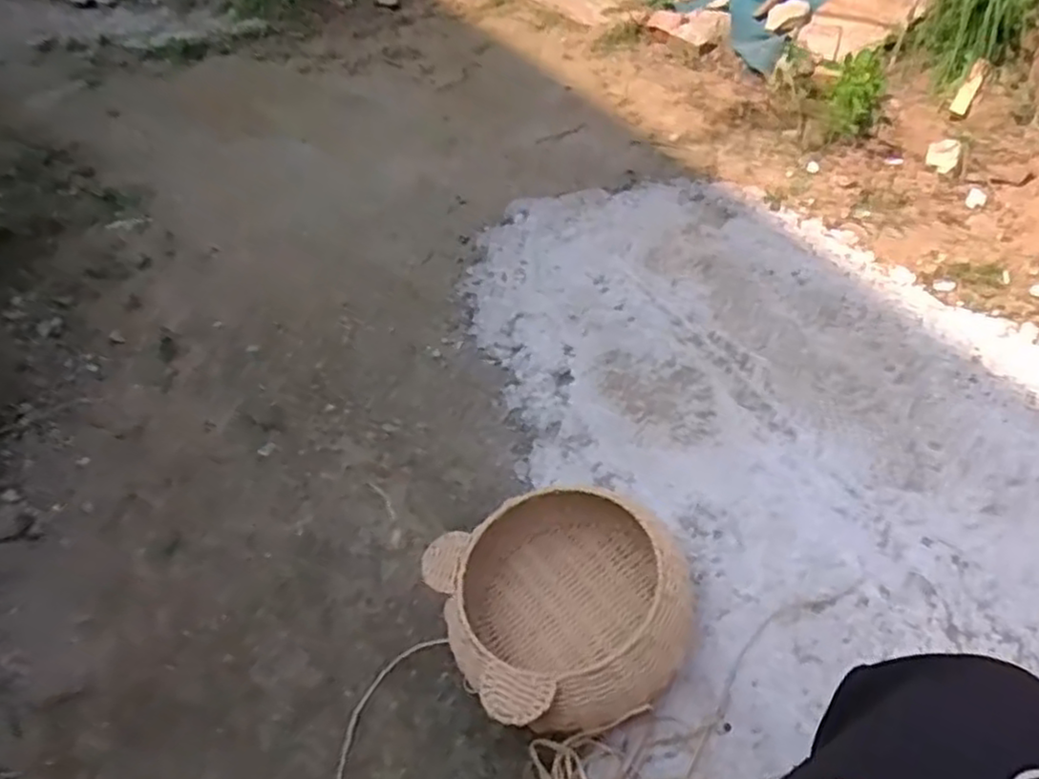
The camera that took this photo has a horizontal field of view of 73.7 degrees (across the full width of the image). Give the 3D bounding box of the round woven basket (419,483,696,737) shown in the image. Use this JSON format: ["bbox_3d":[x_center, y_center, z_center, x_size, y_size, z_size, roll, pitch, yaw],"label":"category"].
[{"bbox_3d":[0.053,0.268,0.856,0.274,0.156,0.283,-3,45,3],"label":"round woven basket"}]

